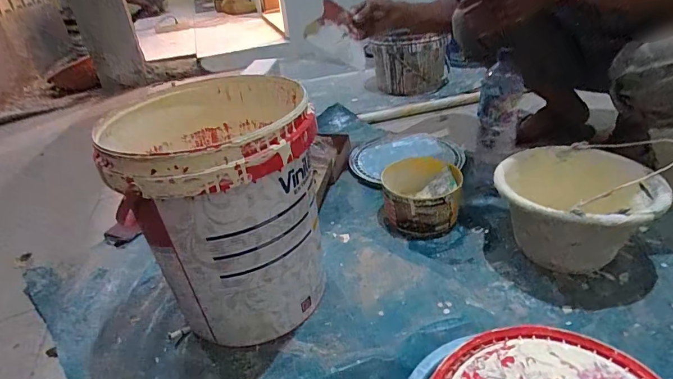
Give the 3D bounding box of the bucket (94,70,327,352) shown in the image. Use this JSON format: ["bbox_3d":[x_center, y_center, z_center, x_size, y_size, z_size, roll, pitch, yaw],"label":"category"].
[{"bbox_3d":[-0.172,0.031,0.692,0.291,0.360,0.320,-11,33,-6],"label":"bucket"}]

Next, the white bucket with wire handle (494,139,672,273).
[{"bbox_3d":[0.444,0.042,0.744,0.218,0.158,0.231,-5,33,3],"label":"white bucket with wire handle"}]

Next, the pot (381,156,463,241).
[{"bbox_3d":[0.190,0.015,0.908,0.158,0.096,0.170,-5,33,3],"label":"pot"}]

